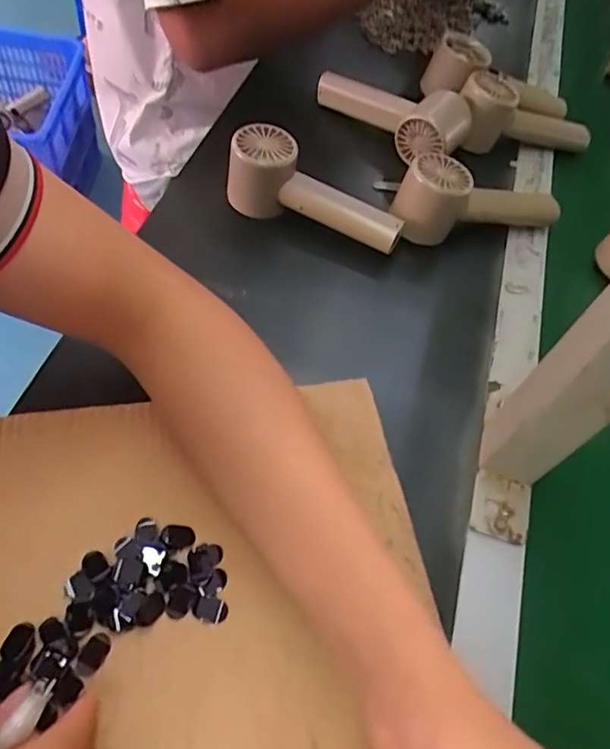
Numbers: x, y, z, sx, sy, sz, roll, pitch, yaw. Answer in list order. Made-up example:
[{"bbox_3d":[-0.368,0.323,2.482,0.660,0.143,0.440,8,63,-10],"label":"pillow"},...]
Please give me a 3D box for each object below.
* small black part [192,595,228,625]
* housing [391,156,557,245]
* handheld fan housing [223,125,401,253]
[{"bbox_3d":[-0.054,0.134,0.331,0.019,0.006,0.014,19,56,4],"label":"small black part"},{"bbox_3d":[0.167,-0.154,0.566,0.159,0.094,0.068,13,57,-1],"label":"housing"},{"bbox_3d":[0.011,-0.163,0.526,0.164,0.060,0.057,22,57,5],"label":"handheld fan housing"}]

